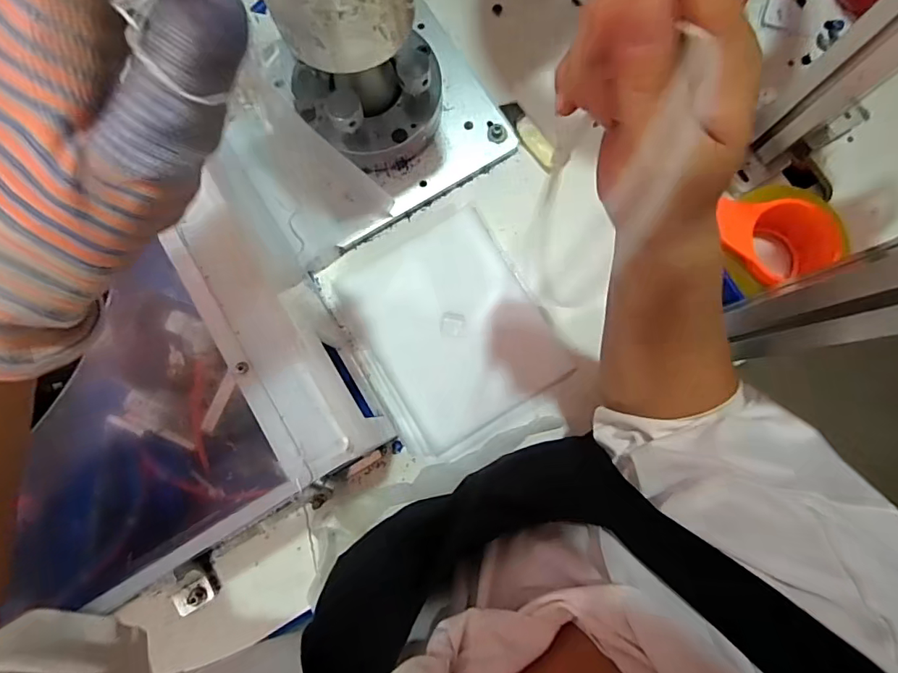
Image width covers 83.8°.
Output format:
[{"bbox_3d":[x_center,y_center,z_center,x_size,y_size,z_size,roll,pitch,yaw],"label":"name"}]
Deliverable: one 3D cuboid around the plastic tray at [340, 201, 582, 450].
[{"bbox_3d":[-0.001,-0.006,0.482,0.172,0.013,0.193,-31,82,-4],"label":"plastic tray"}]

